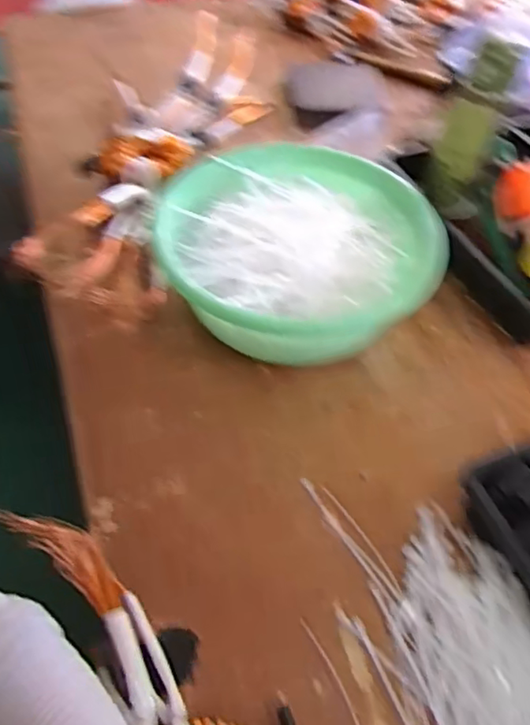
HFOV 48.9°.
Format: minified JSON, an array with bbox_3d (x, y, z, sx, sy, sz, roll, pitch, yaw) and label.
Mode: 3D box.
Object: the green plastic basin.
[{"bbox_3d":[0.048,-0.124,0.705,0.303,0.117,0.305,1,50,-1],"label":"green plastic basin"}]

